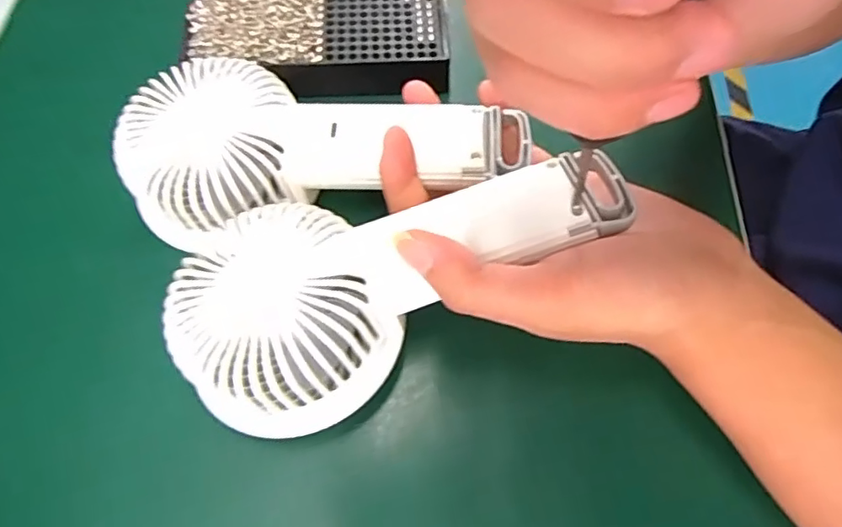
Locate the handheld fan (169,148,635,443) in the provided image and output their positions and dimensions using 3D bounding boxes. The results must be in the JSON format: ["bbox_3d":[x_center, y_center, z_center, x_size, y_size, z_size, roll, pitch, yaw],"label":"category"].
[{"bbox_3d":[-0.009,0.000,0.219,0.165,0.041,0.076,-23,67,-4],"label":"handheld fan"}]

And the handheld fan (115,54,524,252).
[{"bbox_3d":[-0.042,-0.052,0.260,0.172,0.032,0.079,-3,64,1],"label":"handheld fan"}]

